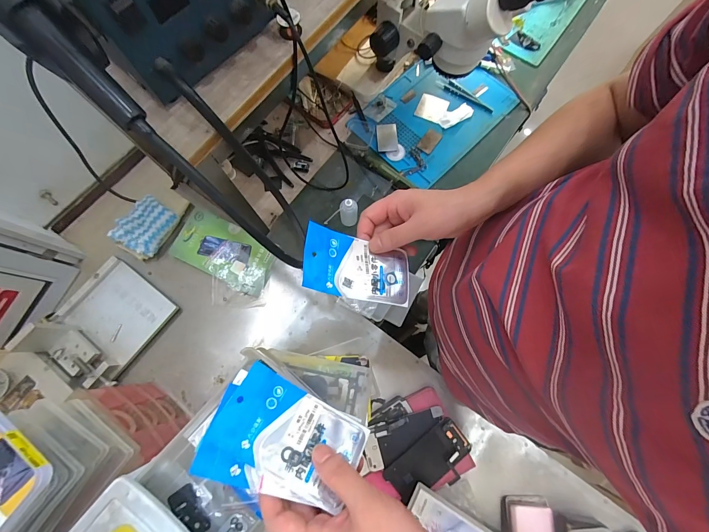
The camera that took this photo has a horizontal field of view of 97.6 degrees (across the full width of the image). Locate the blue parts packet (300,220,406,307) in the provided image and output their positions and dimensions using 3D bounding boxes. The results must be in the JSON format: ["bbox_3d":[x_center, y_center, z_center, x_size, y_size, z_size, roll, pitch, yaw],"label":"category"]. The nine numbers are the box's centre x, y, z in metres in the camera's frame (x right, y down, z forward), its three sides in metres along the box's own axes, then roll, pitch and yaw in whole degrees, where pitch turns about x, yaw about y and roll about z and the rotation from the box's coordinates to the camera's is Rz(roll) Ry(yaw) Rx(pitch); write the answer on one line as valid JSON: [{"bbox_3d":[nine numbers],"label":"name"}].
[{"bbox_3d":[0.005,0.001,0.326,0.120,0.009,0.067,14,68,-23],"label":"blue parts packet"}]

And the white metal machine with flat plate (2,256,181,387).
[{"bbox_3d":[-0.447,0.089,0.542,0.174,0.112,0.185,35,79,9],"label":"white metal machine with flat plate"}]

